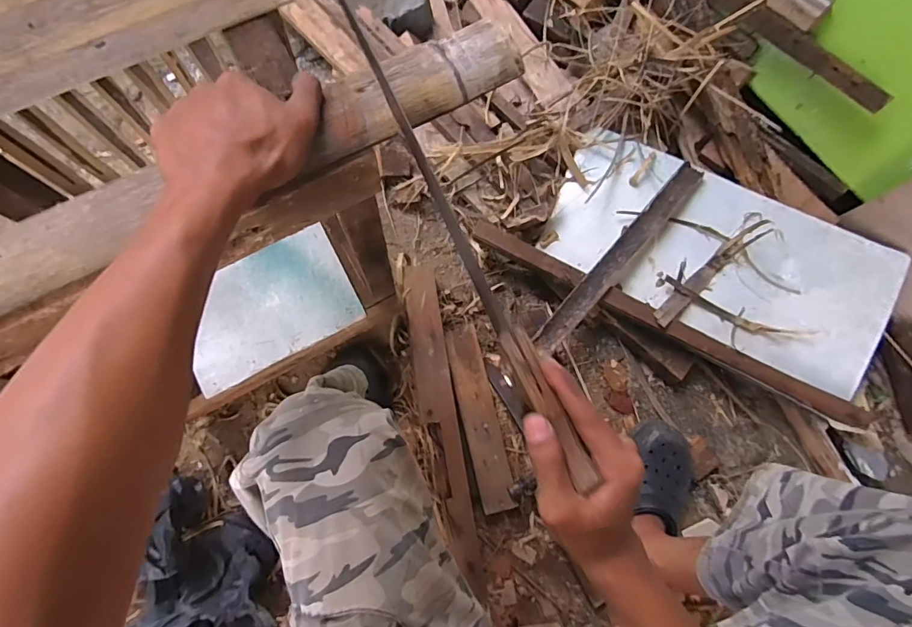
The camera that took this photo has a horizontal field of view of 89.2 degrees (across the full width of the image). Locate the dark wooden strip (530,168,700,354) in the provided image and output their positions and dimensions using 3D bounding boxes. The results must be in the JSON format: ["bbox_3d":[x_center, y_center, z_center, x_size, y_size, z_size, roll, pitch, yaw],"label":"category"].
[{"bbox_3d":[0.292,-0.101,0.820,0.047,0.027,0.442,42,80,8],"label":"dark wooden strip"}]

